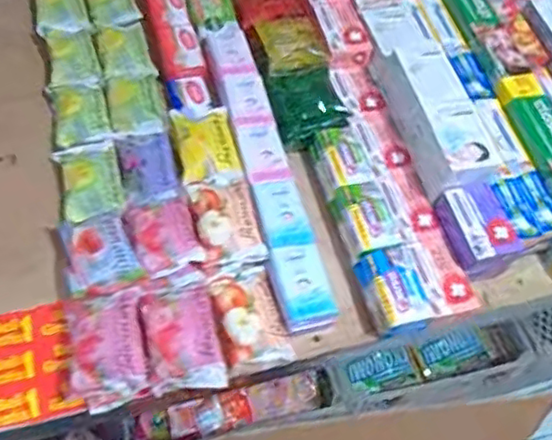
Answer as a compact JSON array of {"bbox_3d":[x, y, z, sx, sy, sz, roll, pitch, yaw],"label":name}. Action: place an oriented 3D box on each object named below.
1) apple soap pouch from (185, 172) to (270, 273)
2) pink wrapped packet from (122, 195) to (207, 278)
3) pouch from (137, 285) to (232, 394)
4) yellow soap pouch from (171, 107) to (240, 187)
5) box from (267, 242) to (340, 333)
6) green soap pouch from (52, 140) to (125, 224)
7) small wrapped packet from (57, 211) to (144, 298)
[{"bbox_3d":[-0.054,-0.002,0.669,0.066,0.025,0.104,-13,63,-9],"label":"apple soap pouch"},{"bbox_3d":[-0.117,0.013,0.651,0.066,0.023,0.085,-19,64,-12],"label":"pink wrapped packet"},{"bbox_3d":[-0.091,0.111,0.605,0.069,0.038,0.100,-9,60,-10],"label":"pouch"},{"bbox_3d":[-0.081,-0.084,0.722,0.065,0.022,0.108,-11,62,-7],"label":"yellow soap pouch"},{"bbox_3d":[0.028,0.068,0.647,0.055,0.015,0.086,-15,63,-10],"label":"box"},{"bbox_3d":[-0.207,-0.043,0.700,0.065,0.016,0.099,-17,63,-11],"label":"green soap pouch"},{"bbox_3d":[-0.177,0.030,0.627,0.066,0.013,0.082,-17,63,-11],"label":"small wrapped packet"}]

